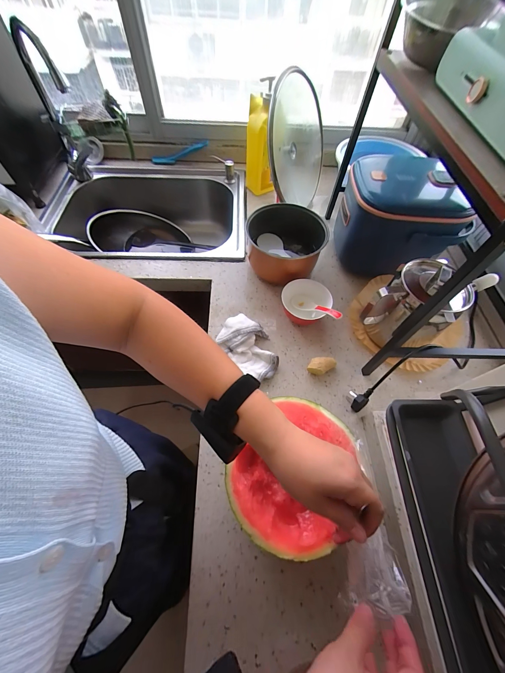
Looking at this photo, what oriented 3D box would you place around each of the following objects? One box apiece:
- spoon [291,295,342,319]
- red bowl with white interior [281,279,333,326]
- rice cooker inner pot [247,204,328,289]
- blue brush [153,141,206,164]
[{"bbox_3d":[0.144,-0.066,0.595,0.035,0.026,0.131,-37,39,-20],"label":"spoon"},{"bbox_3d":[0.118,-0.073,0.603,0.106,0.068,0.105,1,61,-2],"label":"red bowl with white interior"},{"bbox_3d":[0.080,-0.227,0.670,0.189,0.112,0.188,1,61,-2],"label":"rice cooker inner pot"},{"bbox_3d":[-0.252,-0.642,0.917,0.204,0.033,0.030,-16,61,9],"label":"blue brush"}]

